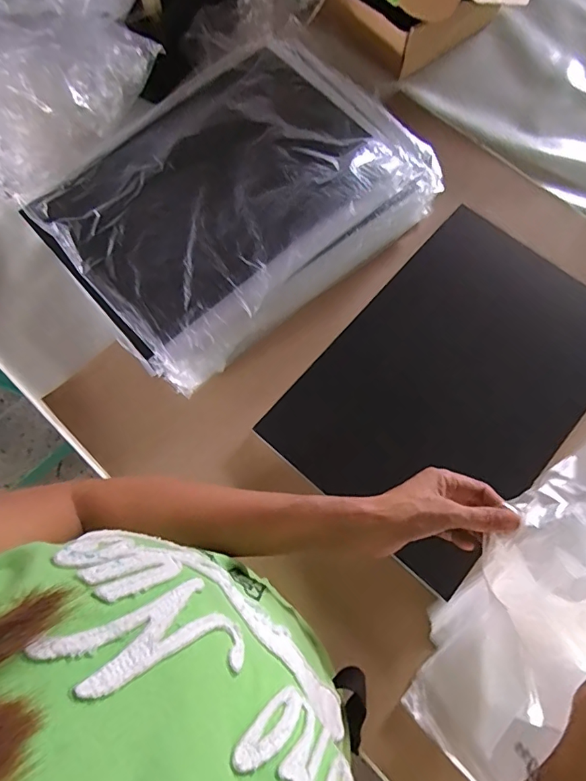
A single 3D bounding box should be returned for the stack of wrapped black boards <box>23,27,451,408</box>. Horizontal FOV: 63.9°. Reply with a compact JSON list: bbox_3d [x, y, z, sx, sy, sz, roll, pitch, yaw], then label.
[{"bbox_3d":[-0.063,-0.237,0.560,0.424,0.074,0.313,-38,75,-10],"label":"stack of wrapped black boards"}]

